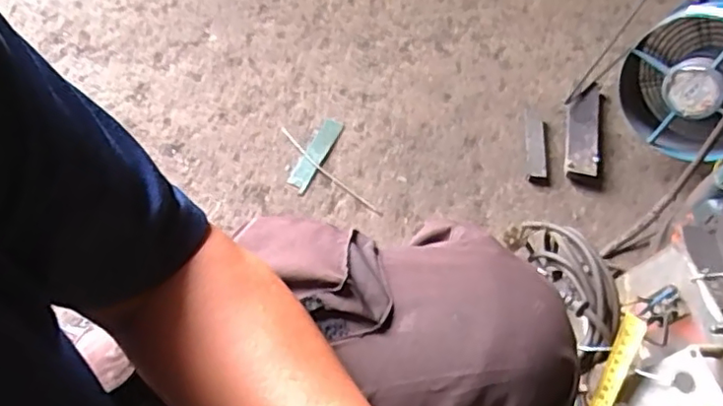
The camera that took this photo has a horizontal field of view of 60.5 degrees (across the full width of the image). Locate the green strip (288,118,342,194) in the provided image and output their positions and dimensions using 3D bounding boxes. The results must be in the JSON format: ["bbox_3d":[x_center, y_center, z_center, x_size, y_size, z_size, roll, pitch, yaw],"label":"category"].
[{"bbox_3d":[-0.072,-0.081,0.980,0.035,0.012,0.139,23,63,11],"label":"green strip"}]

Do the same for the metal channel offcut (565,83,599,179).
[{"bbox_3d":[0.353,-0.116,0.989,0.048,0.027,0.169,11,62,5],"label":"metal channel offcut"}]

